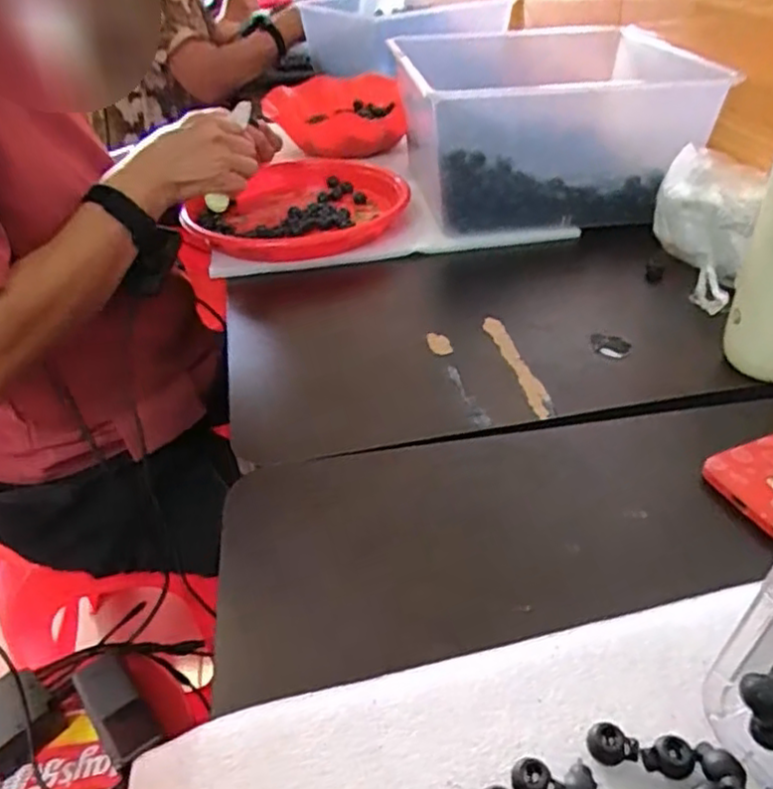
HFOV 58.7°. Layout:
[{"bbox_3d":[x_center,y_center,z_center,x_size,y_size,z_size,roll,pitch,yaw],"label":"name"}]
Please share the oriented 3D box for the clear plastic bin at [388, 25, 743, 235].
[{"bbox_3d":[0.167,-0.305,0.788,0.268,0.158,0.346,-4,35,-1],"label":"clear plastic bin"}]

